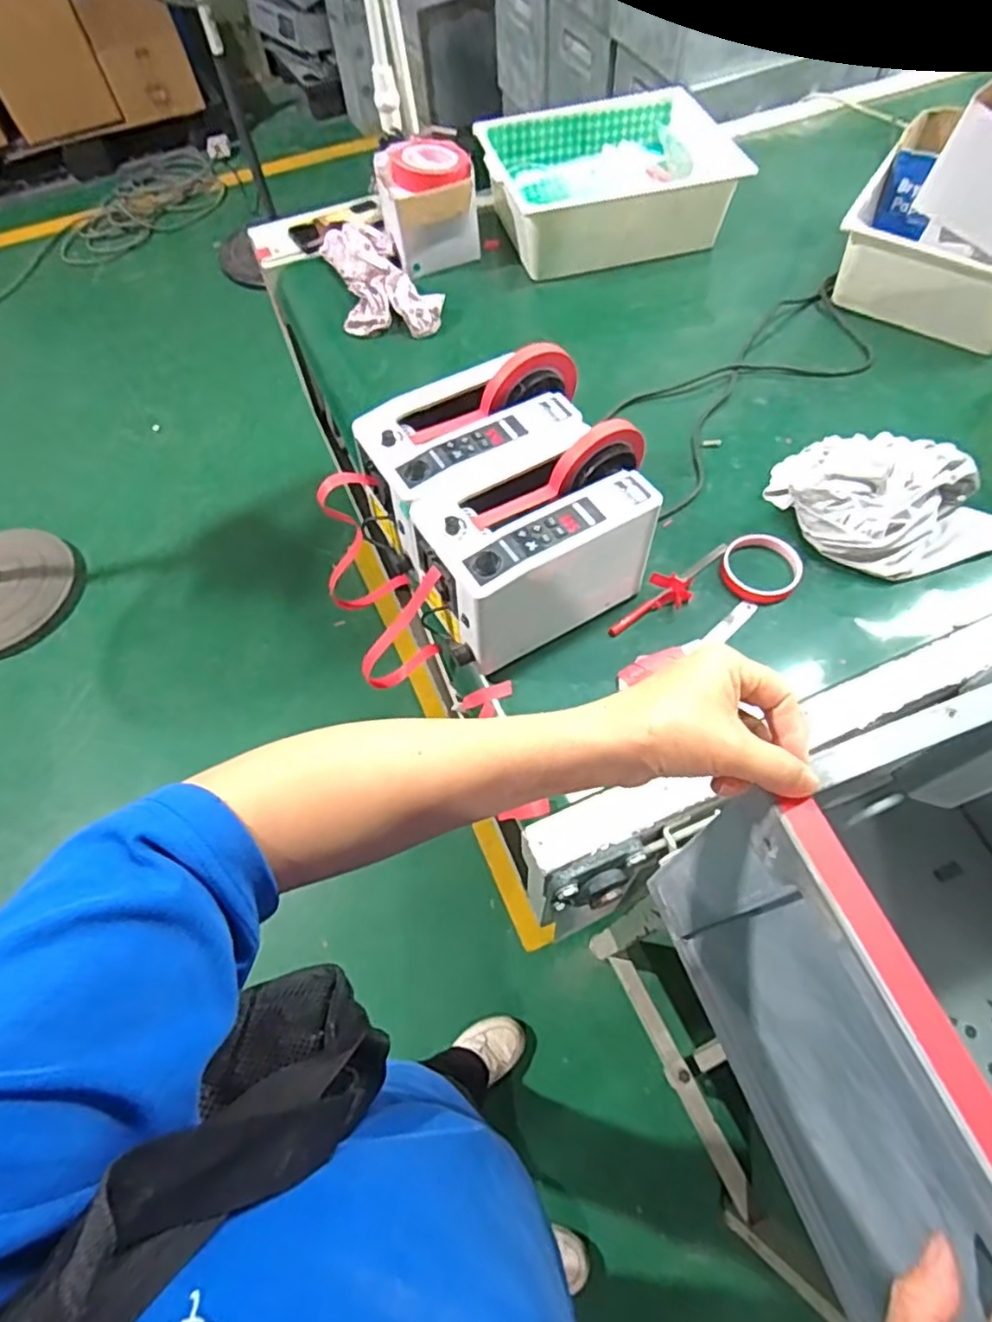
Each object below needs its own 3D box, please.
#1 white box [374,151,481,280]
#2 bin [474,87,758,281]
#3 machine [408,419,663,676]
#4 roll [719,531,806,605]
[{"bbox_3d":[-0.102,-0.697,1.019,0.137,0.107,0.102,-20,63,-8],"label":"white box"},{"bbox_3d":[0.181,-0.788,1.066,0.388,0.117,0.334,-11,62,-3],"label":"bin"},{"bbox_3d":[0.046,-0.113,0.677,0.258,0.158,0.137,-27,64,-11],"label":"machine"},{"bbox_3d":[0.297,-0.105,0.733,0.084,0.018,0.082,-1,62,2],"label":"roll"}]

